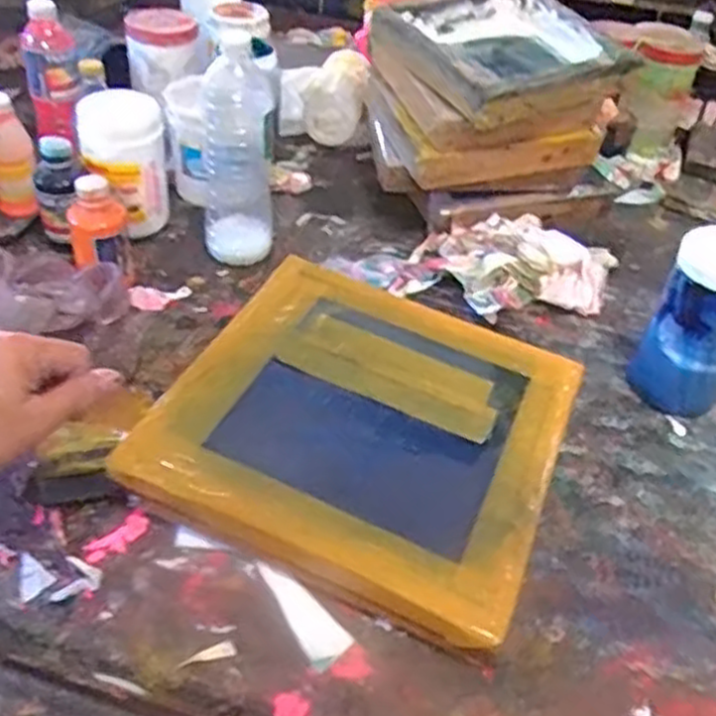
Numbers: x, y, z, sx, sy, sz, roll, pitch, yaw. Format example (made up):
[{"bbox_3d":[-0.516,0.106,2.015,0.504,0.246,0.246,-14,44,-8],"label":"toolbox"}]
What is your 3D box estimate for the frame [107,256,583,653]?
[{"bbox_3d":[0.017,0.056,0.698,0.339,0.057,0.332,23,45,13],"label":"frame"}]

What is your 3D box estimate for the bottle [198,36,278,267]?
[{"bbox_3d":[-0.135,-0.218,0.868,0.082,0.226,0.065,0,43,-6],"label":"bottle"}]

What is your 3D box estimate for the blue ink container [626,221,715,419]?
[{"bbox_3d":[0.341,-0.030,0.758,0.097,0.181,0.084,29,48,24],"label":"blue ink container"}]

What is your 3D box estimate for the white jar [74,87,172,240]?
[{"bbox_3d":[-0.276,-0.236,0.909,0.097,0.149,0.112,-7,44,-13],"label":"white jar"}]

